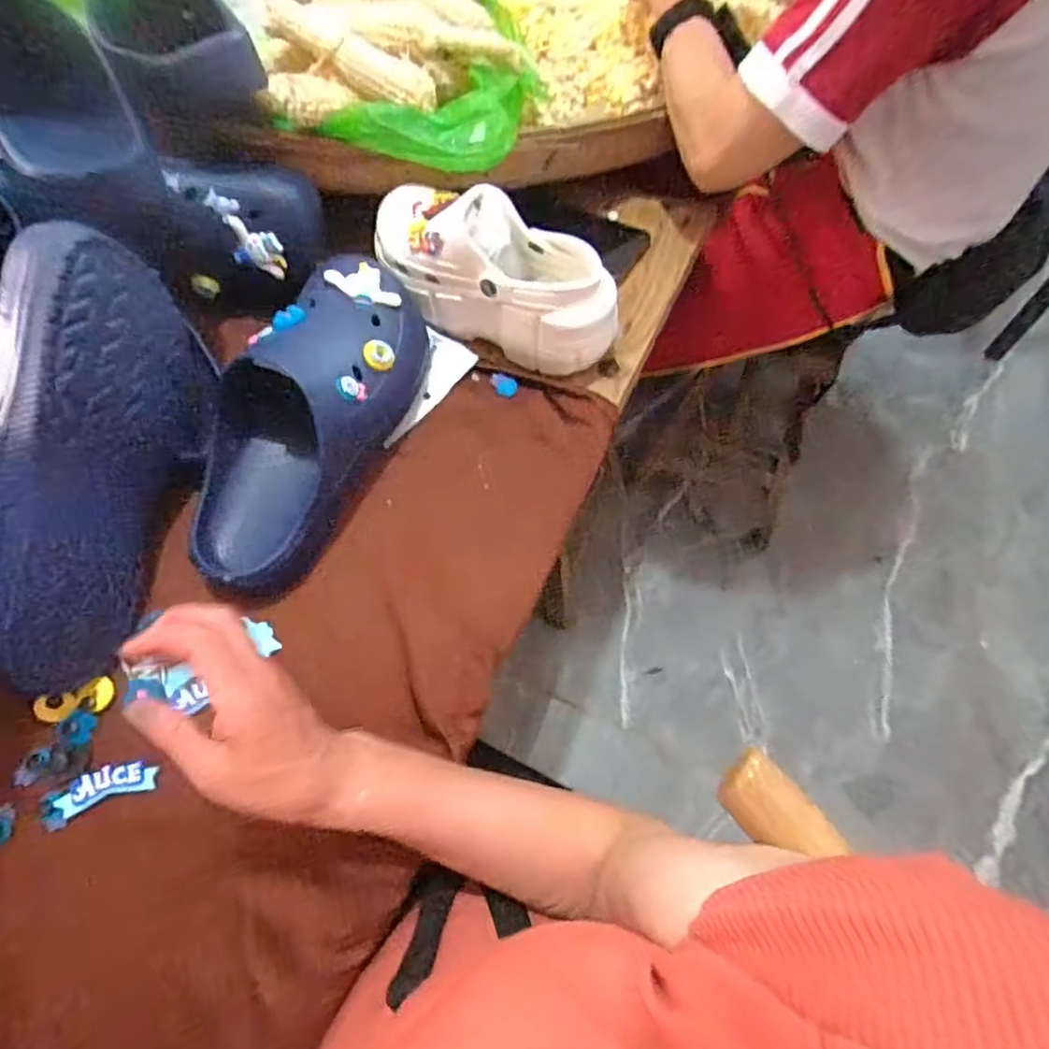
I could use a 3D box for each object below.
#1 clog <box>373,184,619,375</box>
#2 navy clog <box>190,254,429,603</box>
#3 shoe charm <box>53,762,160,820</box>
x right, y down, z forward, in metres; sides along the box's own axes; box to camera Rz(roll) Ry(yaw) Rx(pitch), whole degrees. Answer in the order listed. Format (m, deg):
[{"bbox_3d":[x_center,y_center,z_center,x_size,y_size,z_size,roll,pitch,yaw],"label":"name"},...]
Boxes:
[{"bbox_3d":[-0.033,-0.216,0.540,0.239,0.101,0.080,31,68,13],"label":"clog"},{"bbox_3d":[-0.172,-0.087,0.490,0.111,0.100,0.288,22,66,9],"label":"navy clog"},{"bbox_3d":[-0.278,0.174,0.419,0.063,0.005,0.023,-17,66,-8],"label":"shoe charm"}]

